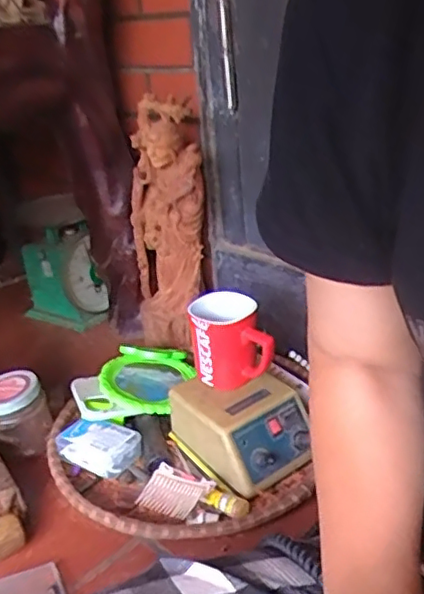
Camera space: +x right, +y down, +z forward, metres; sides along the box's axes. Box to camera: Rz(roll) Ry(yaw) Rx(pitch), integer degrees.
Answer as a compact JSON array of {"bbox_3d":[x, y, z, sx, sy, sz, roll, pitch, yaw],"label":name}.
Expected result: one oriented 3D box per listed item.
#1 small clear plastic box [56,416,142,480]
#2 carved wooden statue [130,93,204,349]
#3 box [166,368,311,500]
[{"bbox_3d":[-0.130,0.166,0.711,0.082,0.032,0.060,14,31,36],"label":"small clear plastic box"},{"bbox_3d":[-0.060,-0.097,0.870,0.100,0.334,0.073,-7,25,-5],"label":"carved wooden statue"},{"bbox_3d":[0.035,0.140,0.712,0.117,0.066,0.135,-21,30,-30],"label":"box"}]

